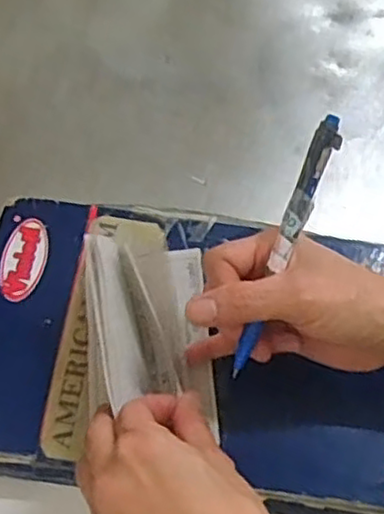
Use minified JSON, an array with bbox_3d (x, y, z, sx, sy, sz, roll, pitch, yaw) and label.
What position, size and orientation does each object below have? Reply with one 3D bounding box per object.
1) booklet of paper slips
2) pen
[{"bbox_3d":[-0.022,0.032,0.364,0.069,0.059,0.093,-5,67,-4],"label":"booklet of paper slips"},{"bbox_3d":[0.046,-0.006,0.332,0.012,0.006,0.134,21,89,7],"label":"pen"}]

